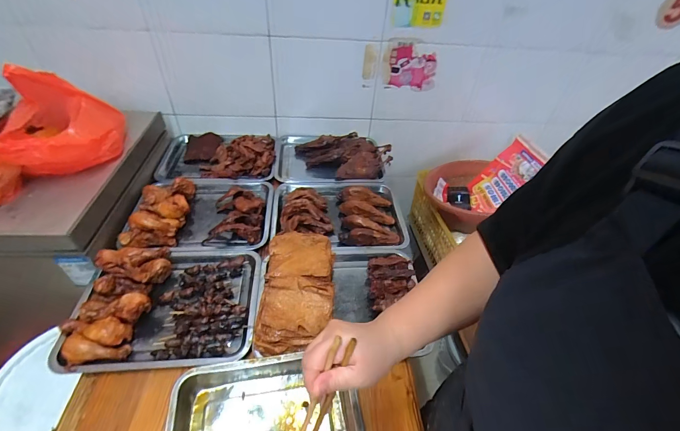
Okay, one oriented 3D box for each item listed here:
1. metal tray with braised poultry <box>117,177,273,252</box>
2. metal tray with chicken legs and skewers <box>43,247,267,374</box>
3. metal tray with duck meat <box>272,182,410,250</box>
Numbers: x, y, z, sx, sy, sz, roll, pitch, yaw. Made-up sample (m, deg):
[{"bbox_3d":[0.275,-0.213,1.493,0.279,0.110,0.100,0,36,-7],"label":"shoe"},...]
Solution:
[{"bbox_3d":[-0.345,-0.012,0.837,0.327,0.081,0.266,2,44,-3],"label":"metal tray with braised poultry"},{"bbox_3d":[-0.340,0.166,0.644,0.333,0.076,0.259,0,44,-5],"label":"metal tray with chicken legs and skewers"},{"bbox_3d":[-0.004,-0.011,0.864,0.341,0.059,0.259,-2,44,-7],"label":"metal tray with duck meat"}]

